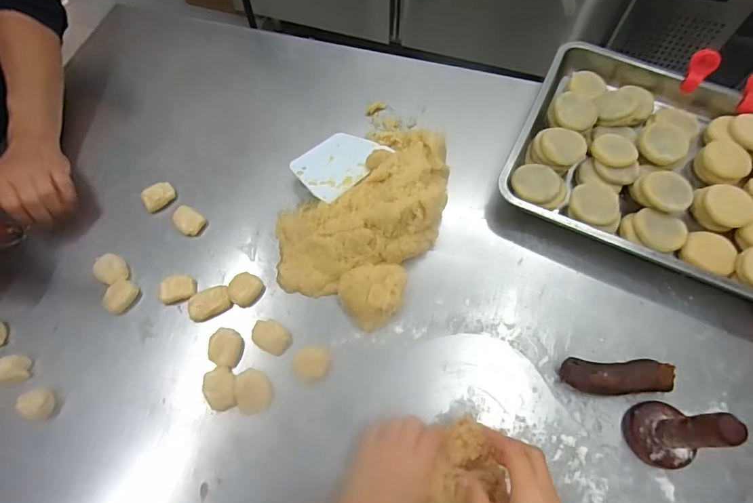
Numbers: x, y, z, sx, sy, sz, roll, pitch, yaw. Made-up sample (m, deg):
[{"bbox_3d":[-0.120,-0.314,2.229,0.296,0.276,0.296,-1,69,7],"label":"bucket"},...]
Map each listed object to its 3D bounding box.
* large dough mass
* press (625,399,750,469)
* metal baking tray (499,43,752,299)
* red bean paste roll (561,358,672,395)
[{"bbox_3d":[-0.012,-0.068,0.579,0.201,0.066,0.299,25,67,12],"label":"large dough mass"},{"bbox_3d":[0.309,0.181,0.423,0.057,0.120,0.067,-4,64,-2],"label":"press"},{"bbox_3d":[0.455,-0.122,0.602,0.473,0.057,0.364,26,67,12],"label":"metal baking tray"},{"bbox_3d":[0.283,0.148,0.496,0.124,0.039,0.039,0,64,0],"label":"red bean paste roll"}]

